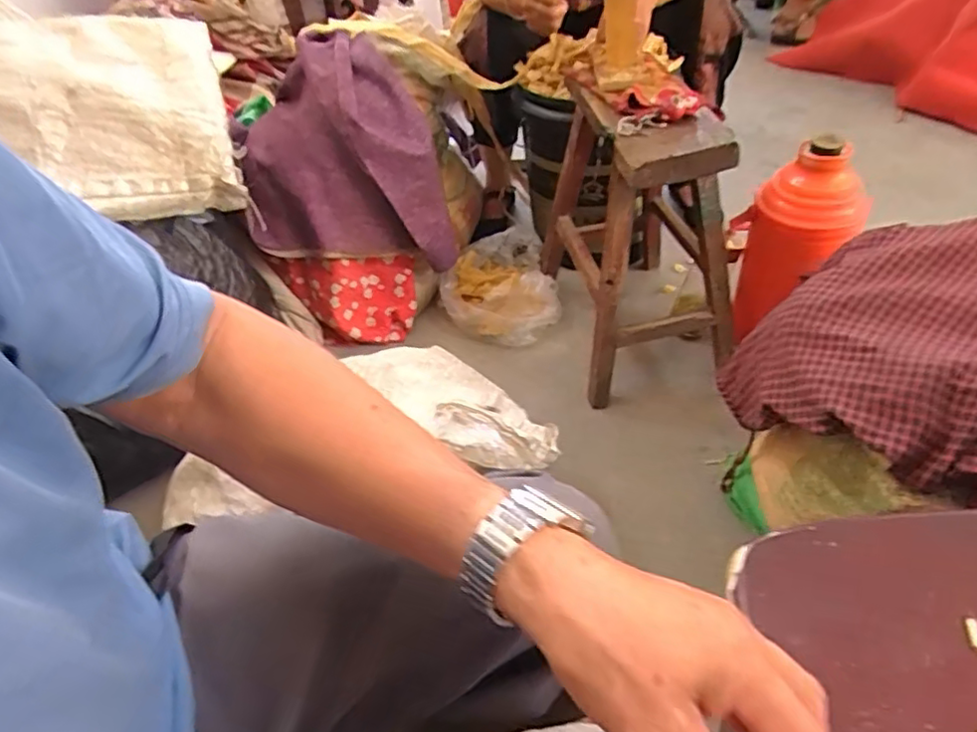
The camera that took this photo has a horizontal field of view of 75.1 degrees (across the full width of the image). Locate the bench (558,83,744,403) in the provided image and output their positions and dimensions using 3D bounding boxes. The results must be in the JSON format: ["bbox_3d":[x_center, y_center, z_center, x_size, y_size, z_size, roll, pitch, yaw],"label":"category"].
[{"bbox_3d":[0.250,-0.234,1.063,0.245,0.428,0.389,-9,43,0],"label":"bench"}]

